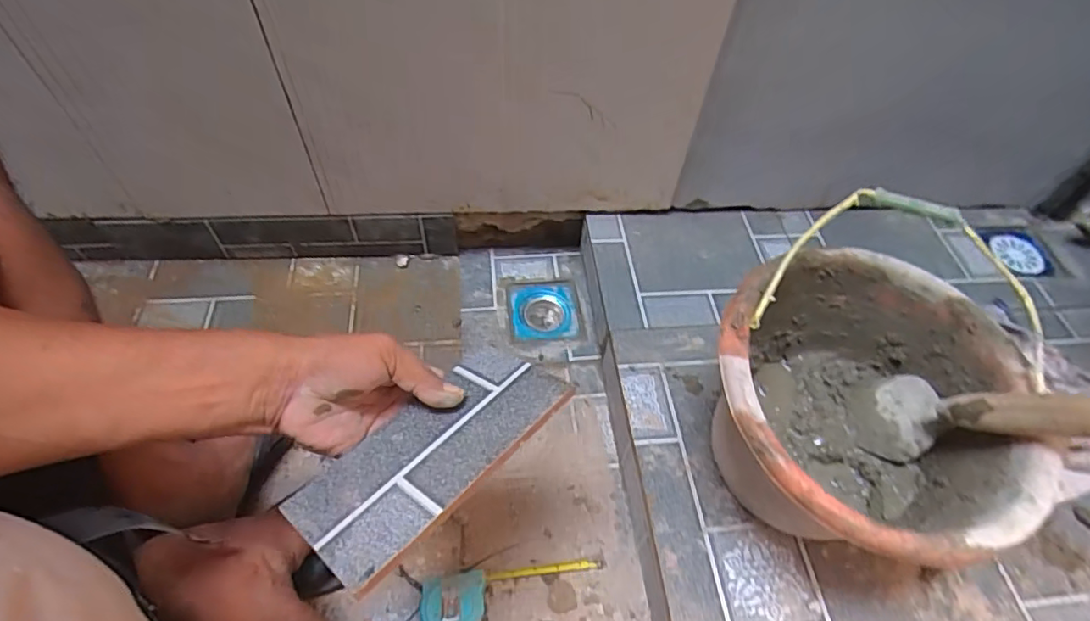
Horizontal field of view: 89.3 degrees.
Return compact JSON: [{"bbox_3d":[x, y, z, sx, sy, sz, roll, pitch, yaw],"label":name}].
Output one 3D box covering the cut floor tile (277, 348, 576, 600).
[{"bbox_3d":[-0.076,0.096,0.393,0.098,0.006,0.195,23,47,37],"label":"cut floor tile"}]

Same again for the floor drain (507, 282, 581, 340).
[{"bbox_3d":[-0.002,0.010,0.860,0.106,0.038,0.107,-4,55,-6],"label":"floor drain"}]

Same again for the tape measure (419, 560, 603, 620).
[{"bbox_3d":[-0.032,0.306,0.583,0.192,0.033,0.064,-5,53,-8],"label":"tape measure"}]

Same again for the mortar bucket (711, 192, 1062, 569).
[{"bbox_3d":[0.291,0.093,0.543,0.267,0.237,0.314,26,57,14],"label":"mortar bucket"}]

